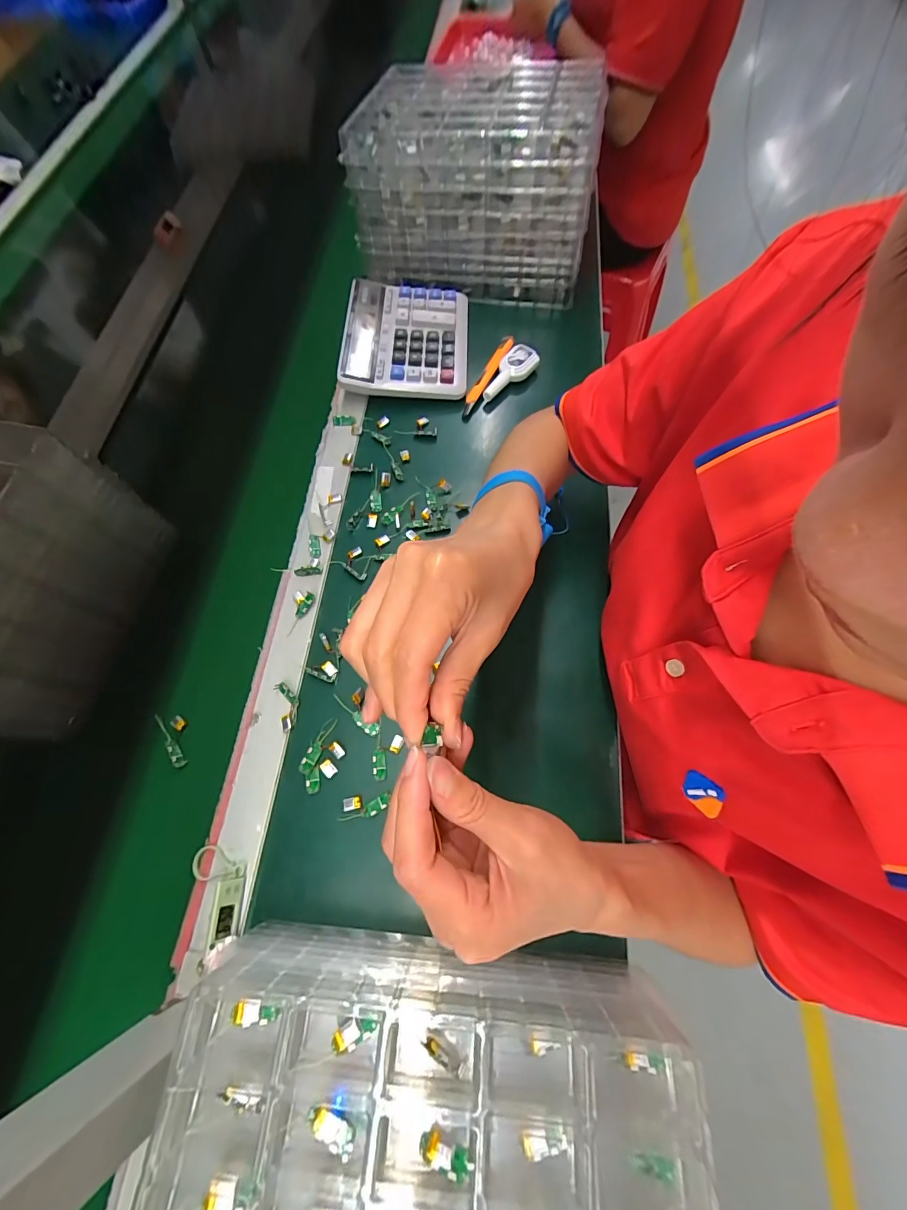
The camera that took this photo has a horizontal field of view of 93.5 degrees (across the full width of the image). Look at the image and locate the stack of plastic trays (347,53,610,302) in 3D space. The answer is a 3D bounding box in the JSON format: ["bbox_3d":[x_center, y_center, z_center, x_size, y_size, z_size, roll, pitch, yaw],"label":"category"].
[{"bbox_3d":[0.024,-0.572,0.582,0.302,0.158,0.214,4,68,5],"label":"stack of plastic trays"}]

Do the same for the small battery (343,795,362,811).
[{"bbox_3d":[-0.089,0.173,0.373,0.016,0.004,0.011,-12,67,-3],"label":"small battery"}]

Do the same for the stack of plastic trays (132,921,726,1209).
[{"bbox_3d":[-0.014,0.357,0.246,0.304,0.099,0.268,-1,67,3],"label":"stack of plastic trays"}]

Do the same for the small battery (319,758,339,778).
[{"bbox_3d":[-0.113,0.147,0.383,0.011,0.004,0.015,-41,72,-14],"label":"small battery"}]

